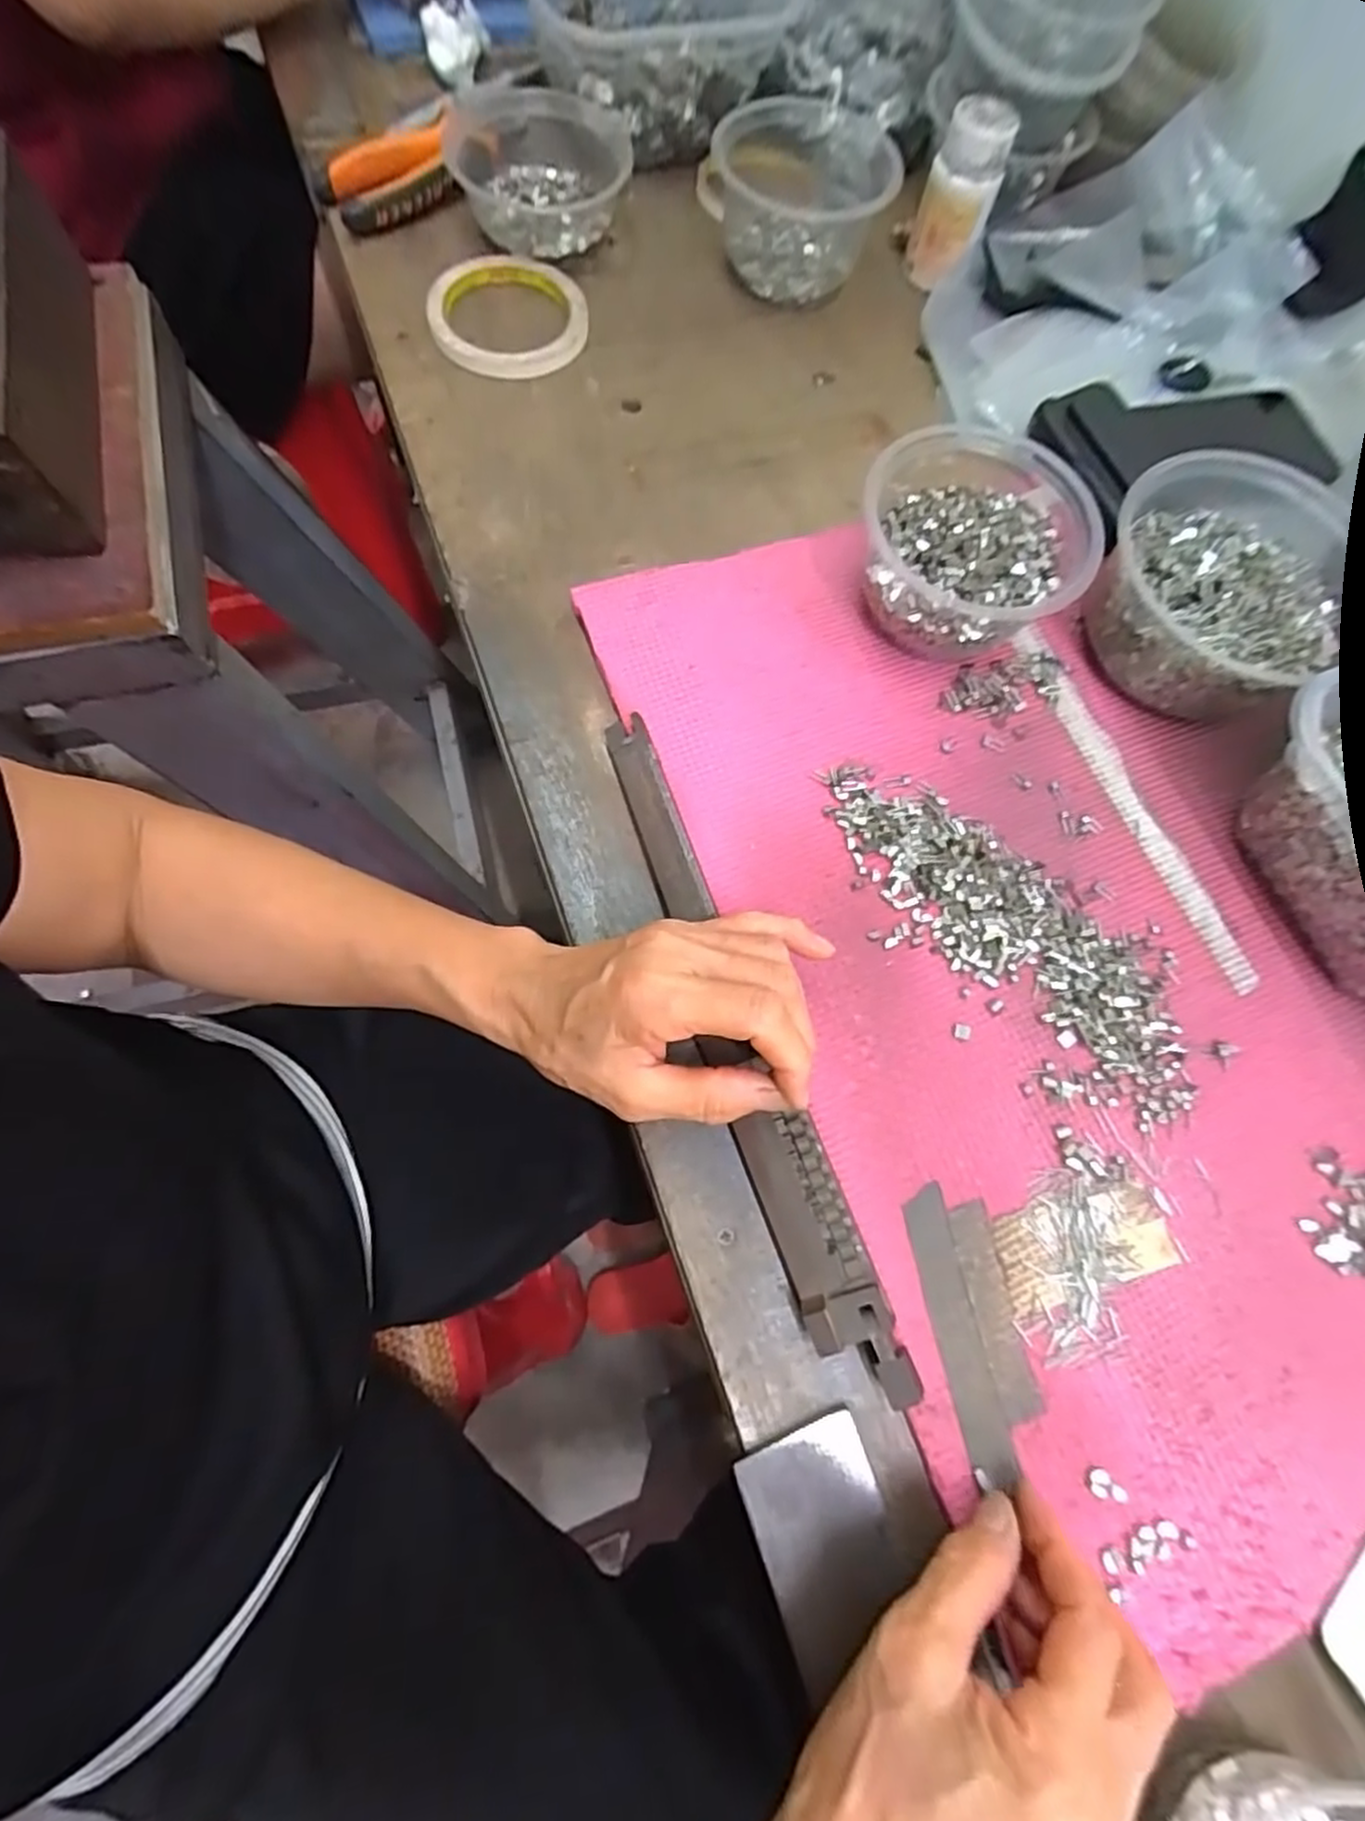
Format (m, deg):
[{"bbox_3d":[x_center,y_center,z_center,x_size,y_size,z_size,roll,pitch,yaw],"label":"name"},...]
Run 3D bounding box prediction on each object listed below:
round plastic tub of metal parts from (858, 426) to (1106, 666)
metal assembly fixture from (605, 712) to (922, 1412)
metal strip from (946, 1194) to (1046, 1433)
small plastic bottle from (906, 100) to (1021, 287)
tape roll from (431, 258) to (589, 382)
[{"bbox_3d":[0.151,-0.188,0.382,0.109,0.071,0.110,1,72,-2],"label":"round plastic tub of metal parts"},{"bbox_3d":[0.022,0.047,0.320,0.030,0.018,0.310,-18,73,-8],"label":"metal assembly fixture"},{"bbox_3d":[0.126,0.161,0.295,0.017,0.004,0.079,-10,72,-5],"label":"metal strip"},{"bbox_3d":[0.180,-0.466,0.477,0.045,0.073,0.051,27,73,7],"label":"small plastic bottle"},{"bbox_3d":[-0.109,-0.381,0.466,0.095,0.016,0.093,6,72,0],"label":"tape roll"}]

